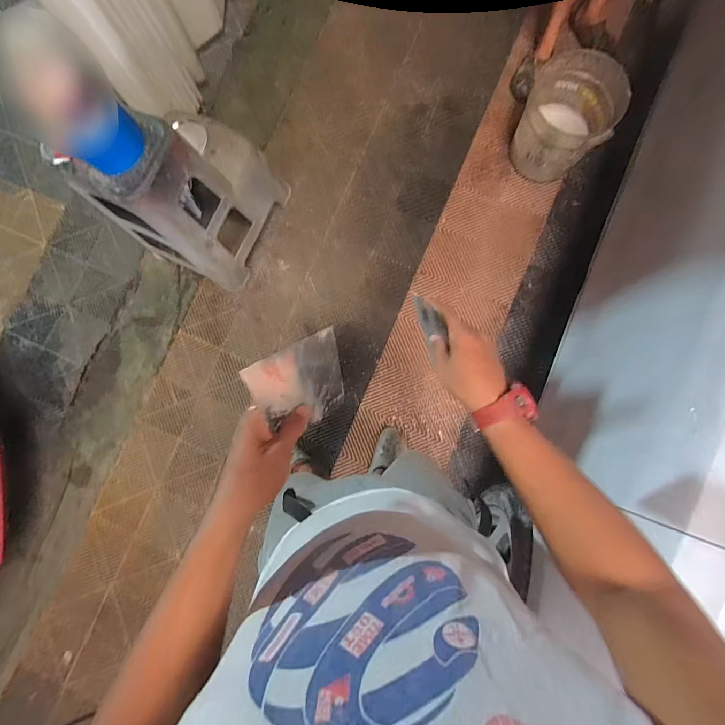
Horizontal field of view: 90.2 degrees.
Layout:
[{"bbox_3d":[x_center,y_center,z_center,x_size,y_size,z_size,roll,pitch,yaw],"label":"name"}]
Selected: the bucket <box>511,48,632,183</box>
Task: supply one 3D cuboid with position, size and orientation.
[{"bbox_3d":[0.738,-0.890,1.327,0.308,0.264,0.286,0,84,2],"label":"bucket"}]

